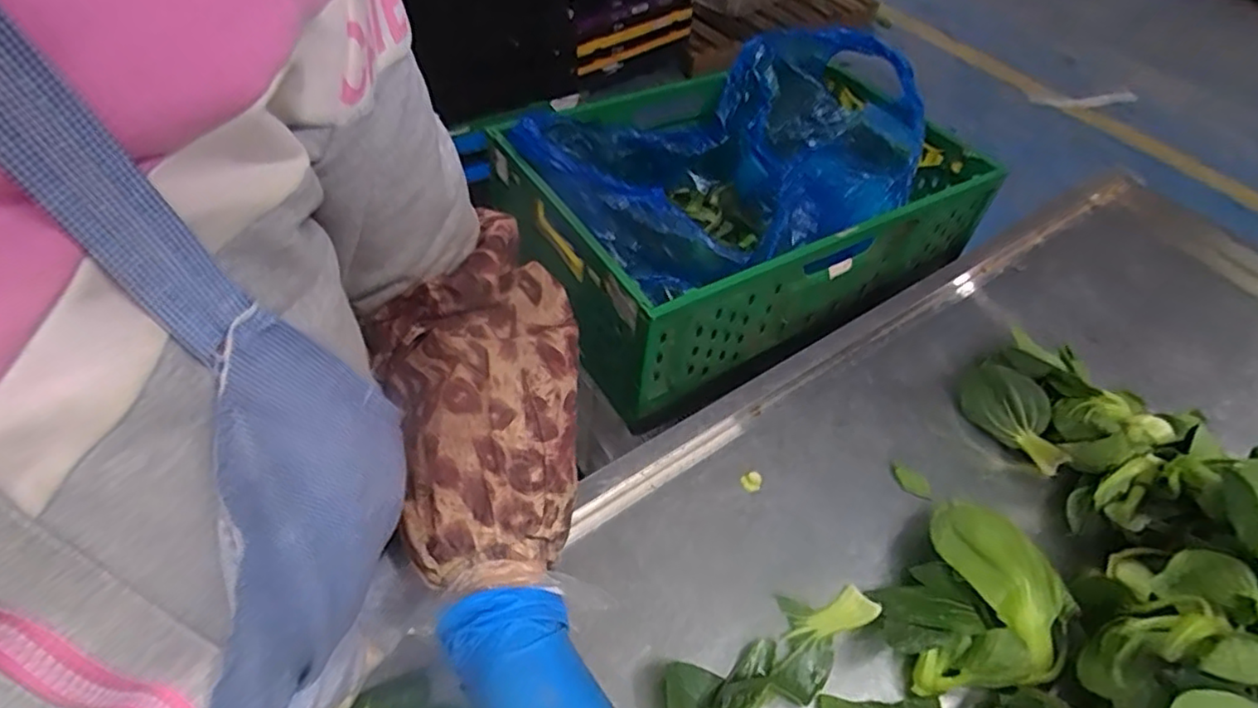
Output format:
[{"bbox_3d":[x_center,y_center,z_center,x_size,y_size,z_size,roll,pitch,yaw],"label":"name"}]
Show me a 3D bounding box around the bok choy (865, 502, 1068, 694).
[{"bbox_3d":[0.230,0.162,0.428,0.114,0.060,0.107,4,50,-4],"label":"bok choy"}]

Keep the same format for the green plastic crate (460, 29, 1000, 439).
[{"bbox_3d":[0.157,-0.227,0.894,0.582,0.217,0.410,-23,56,-23],"label":"green plastic crate"}]

